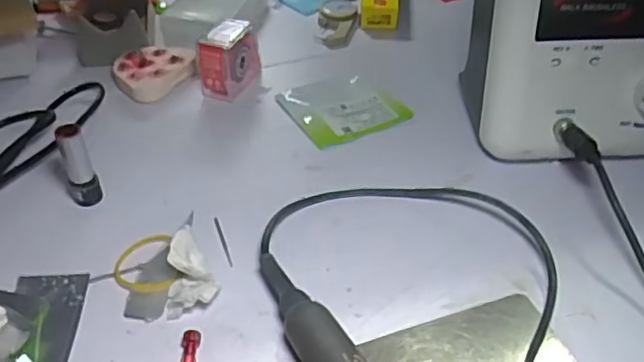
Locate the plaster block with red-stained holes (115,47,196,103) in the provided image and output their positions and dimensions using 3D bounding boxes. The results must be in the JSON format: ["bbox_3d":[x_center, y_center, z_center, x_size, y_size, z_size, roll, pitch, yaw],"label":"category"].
[{"bbox_3d":[-0.142,-0.097,0.527,0.071,0.018,0.057,-23,48,-26],"label":"plaster block with red-stained holes"}]

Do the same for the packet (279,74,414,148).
[{"bbox_3d":[0.017,-0.064,0.511,0.087,0.006,0.085,-20,47,-23],"label":"packet"}]

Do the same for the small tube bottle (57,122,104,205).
[{"bbox_3d":[-0.162,-0.011,0.401,0.018,0.055,0.016,-19,46,-22],"label":"small tube bottle"}]

